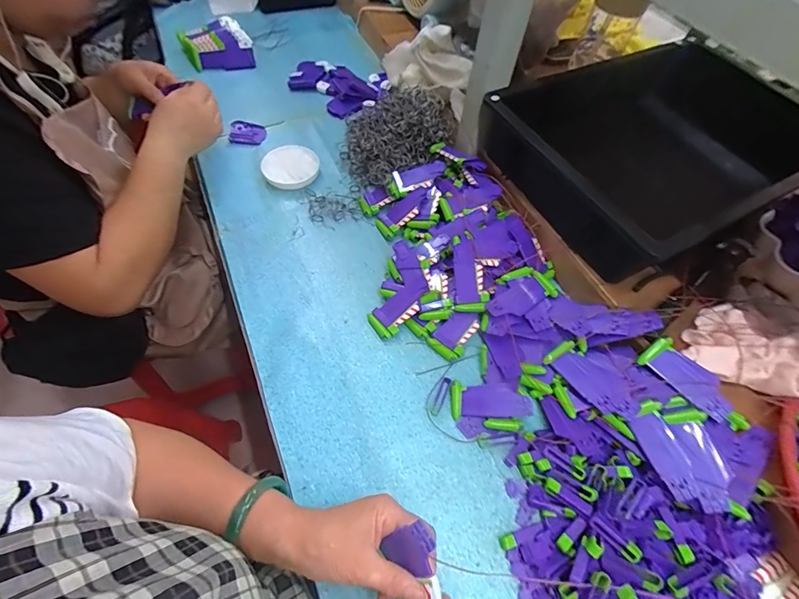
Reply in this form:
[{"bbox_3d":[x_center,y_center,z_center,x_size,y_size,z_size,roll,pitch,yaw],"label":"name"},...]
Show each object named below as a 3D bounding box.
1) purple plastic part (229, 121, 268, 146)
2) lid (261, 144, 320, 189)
[{"bbox_3d":[-0.270,-0.297,0.667,0.060,0.018,0.038,-3,59,-5],"label":"purple plastic part"},{"bbox_3d":[-0.175,-0.218,0.605,0.087,0.016,0.079,-2,70,1],"label":"lid"}]

